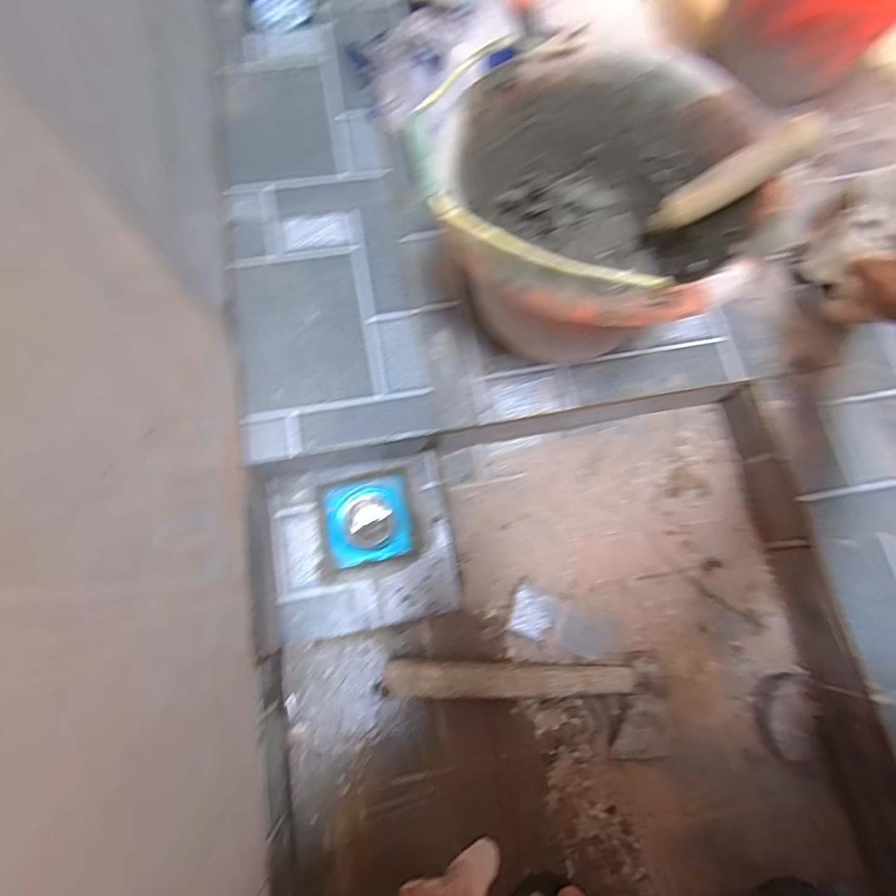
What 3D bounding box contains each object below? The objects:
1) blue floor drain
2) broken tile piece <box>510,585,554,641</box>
[{"bbox_3d":[-0.098,0.093,0.619,0.102,0.031,0.099,-12,75,-4],"label":"blue floor drain"},{"bbox_3d":[0.099,0.195,0.576,0.047,0.014,0.051,23,75,5],"label":"broken tile piece"}]

